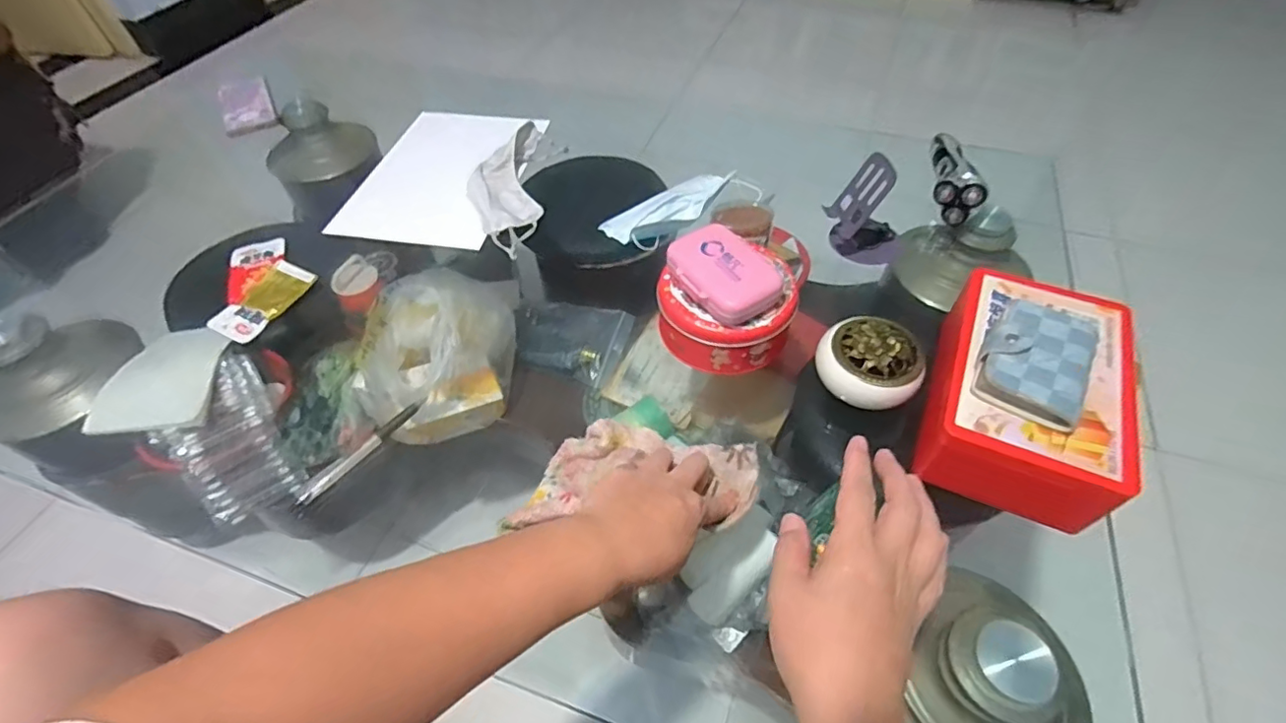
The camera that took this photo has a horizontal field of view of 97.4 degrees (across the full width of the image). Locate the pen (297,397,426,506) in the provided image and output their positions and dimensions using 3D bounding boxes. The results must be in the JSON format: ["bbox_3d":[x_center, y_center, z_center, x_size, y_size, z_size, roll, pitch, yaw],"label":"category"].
[{"bbox_3d":[-0.249,0.079,0.507,0.010,0.015,0.130,30,58,24],"label":"pen"}]

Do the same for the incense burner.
[{"bbox_3d":[0.207,-0.003,0.514,0.091,0.050,0.086,23,56,19],"label":"incense burner"}]

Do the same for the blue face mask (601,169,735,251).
[{"bbox_3d":[0.035,-0.187,0.685,0.162,0.032,0.073,-31,57,-21],"label":"blue face mask"}]

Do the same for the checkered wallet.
[{"bbox_3d":[0.310,-0.002,0.447,0.073,0.029,0.105,25,56,20],"label":"checkered wallet"}]

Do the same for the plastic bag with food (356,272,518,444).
[{"bbox_3d":[-0.256,-0.013,0.704,0.180,0.121,0.193,-6,51,-3],"label":"plastic bag with food"}]

